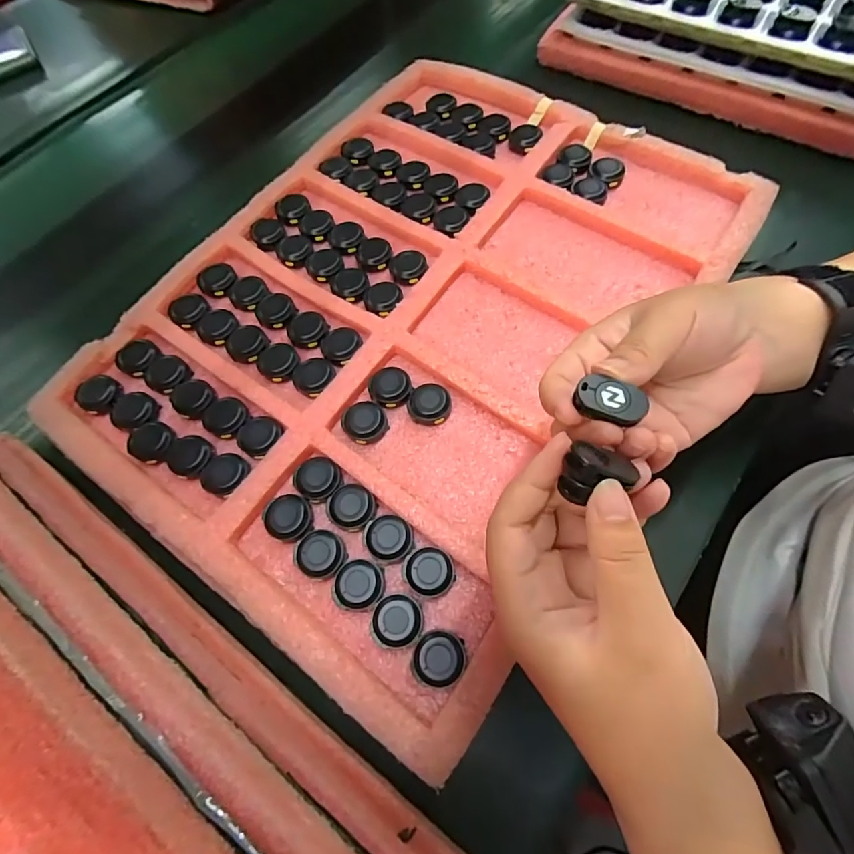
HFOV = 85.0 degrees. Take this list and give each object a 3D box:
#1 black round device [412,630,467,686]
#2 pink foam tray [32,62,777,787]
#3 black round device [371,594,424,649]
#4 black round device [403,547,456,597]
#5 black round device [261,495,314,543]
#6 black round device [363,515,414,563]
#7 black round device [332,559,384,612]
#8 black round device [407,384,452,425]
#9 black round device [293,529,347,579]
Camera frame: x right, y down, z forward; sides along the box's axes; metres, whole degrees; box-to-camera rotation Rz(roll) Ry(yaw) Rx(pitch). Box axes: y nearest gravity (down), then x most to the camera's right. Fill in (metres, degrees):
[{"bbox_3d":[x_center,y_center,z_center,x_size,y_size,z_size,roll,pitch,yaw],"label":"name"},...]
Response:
[{"bbox_3d":[0.007,0.131,0.264,0.029,0.014,0.027,-3,65,6],"label":"black round device"},{"bbox_3d":[-0.006,-0.099,0.364,0.363,0.024,0.498,32,72,14],"label":"pink foam tray"},{"bbox_3d":[-0.018,0.113,0.272,0.029,0.014,0.028,-3,65,6],"label":"black round device"},{"bbox_3d":[0.001,0.088,0.283,0.030,0.012,0.029,-3,65,6],"label":"black round device"},{"bbox_3d":[-0.090,0.059,0.301,0.030,0.012,0.028,-3,65,6],"label":"black round device"},{"bbox_3d":[-0.025,0.070,0.293,0.031,0.013,0.027,20,69,16],"label":"black round device"},{"bbox_3d":[-0.042,0.096,0.282,0.030,0.013,0.028,-3,65,6],"label":"black round device"},{"bbox_3d":[0.001,-0.016,0.330,0.030,0.014,0.027,-3,65,7],"label":"black round device"},{"bbox_3d":[-0.067,0.080,0.291,0.030,0.012,0.028,-3,65,6],"label":"black round device"}]

